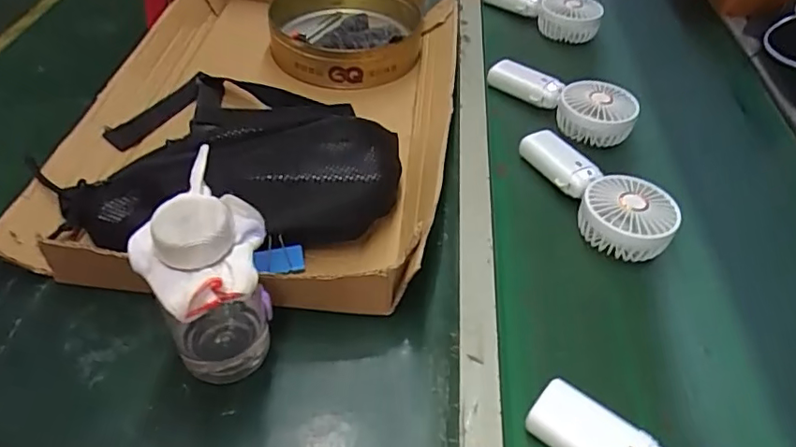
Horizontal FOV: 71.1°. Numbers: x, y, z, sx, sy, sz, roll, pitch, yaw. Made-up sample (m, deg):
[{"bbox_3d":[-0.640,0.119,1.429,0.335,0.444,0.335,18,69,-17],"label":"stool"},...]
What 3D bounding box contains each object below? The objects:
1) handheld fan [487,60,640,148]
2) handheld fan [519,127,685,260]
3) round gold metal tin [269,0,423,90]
[{"bbox_3d":[0.193,-0.151,0.679,0.187,0.050,0.086,28,50,18],"label":"handheld fan"},{"bbox_3d":[0.197,-0.037,0.576,0.079,0.046,0.186,-23,53,-25],"label":"handheld fan"},{"bbox_3d":[-0.065,-0.245,0.712,0.186,0.049,0.181,7,47,0],"label":"round gold metal tin"}]

